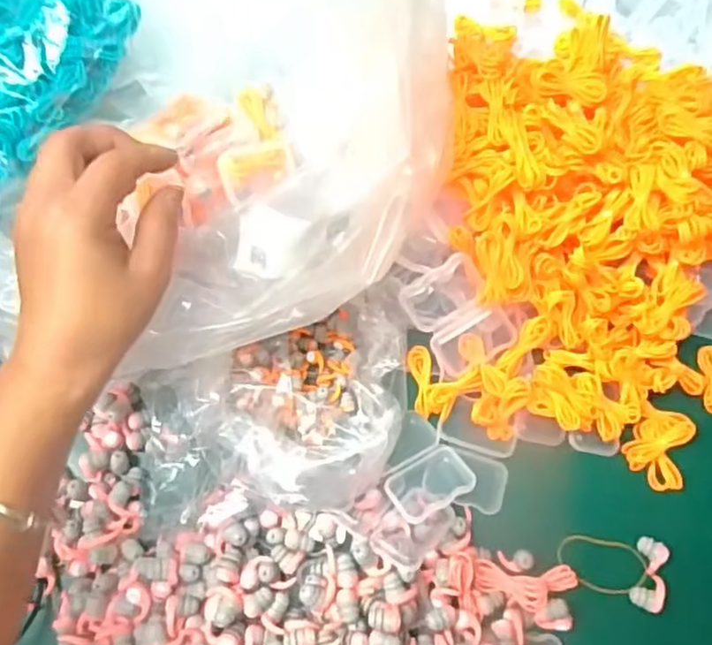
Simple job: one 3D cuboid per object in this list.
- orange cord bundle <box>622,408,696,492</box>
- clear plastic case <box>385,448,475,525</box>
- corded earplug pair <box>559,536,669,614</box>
[{"bbox_3d":[0.209,0.087,0.449,0.039,0.016,0.052,17,72,6],"label":"orange cord bundle"},{"bbox_3d":[0.049,0.107,0.427,0.054,0.019,0.034,-28,73,-8],"label":"clear plastic case"},{"bbox_3d":[0.172,0.159,0.430,0.067,0.015,0.043,20,73,7],"label":"corded earplug pair"}]

